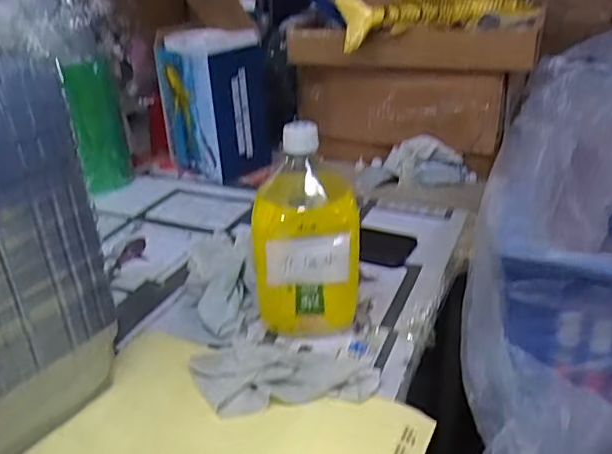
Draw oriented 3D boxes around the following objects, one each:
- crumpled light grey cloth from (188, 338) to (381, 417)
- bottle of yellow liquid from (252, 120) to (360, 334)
[{"bbox_3d":[-0.020,0.126,0.498,0.157,0.020,0.073,-3,26,1],"label":"crumpled light grey cloth"},{"bbox_3d":[-0.002,0.004,0.548,0.097,0.194,0.079,-5,26,-3],"label":"bottle of yellow liquid"}]

